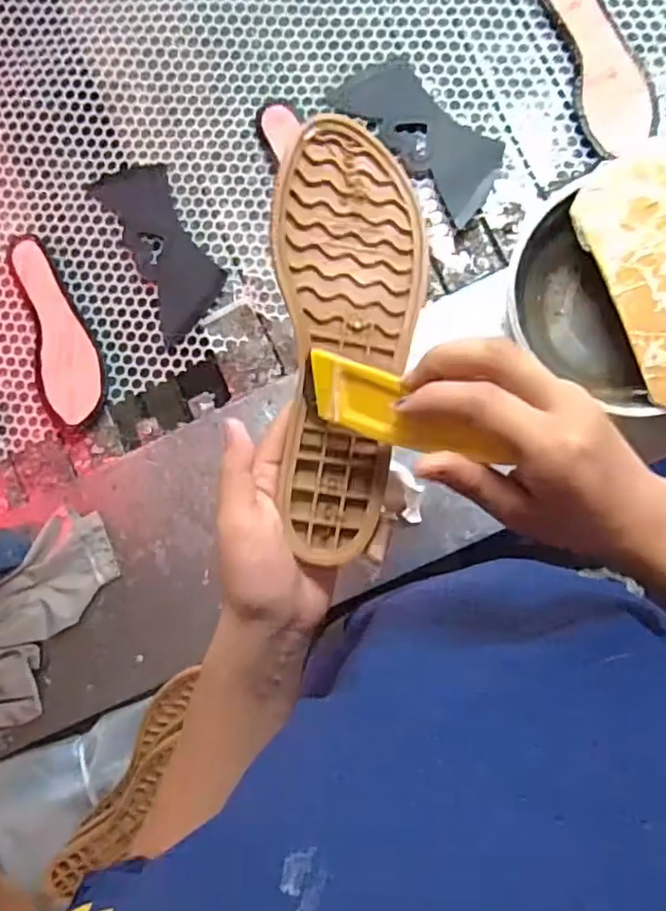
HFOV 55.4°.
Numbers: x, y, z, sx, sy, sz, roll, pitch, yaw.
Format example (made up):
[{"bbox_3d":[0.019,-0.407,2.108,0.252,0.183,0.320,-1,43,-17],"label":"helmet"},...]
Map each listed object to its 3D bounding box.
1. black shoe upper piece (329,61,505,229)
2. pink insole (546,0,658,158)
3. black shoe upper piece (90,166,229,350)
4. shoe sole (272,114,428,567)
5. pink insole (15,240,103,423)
[{"bbox_3d":[0.097,-0.352,0.688,0.088,0.014,0.210,-44,83,3],"label":"black shoe upper piece"},{"bbox_3d":[0.284,-0.421,0.666,0.075,0.014,0.216,-16,85,7],"label":"pink insole"},{"bbox_3d":[-0.196,-0.242,0.723,0.090,0.005,0.214,-28,84,5],"label":"black shoe upper piece"},{"bbox_3d":[0.011,-0.065,0.360,0.081,0.023,0.238,0,87,-10],"label":"shoe sole"},{"bbox_3d":[-0.312,-0.146,0.726,0.081,0.018,0.230,-13,85,7],"label":"pink insole"}]

